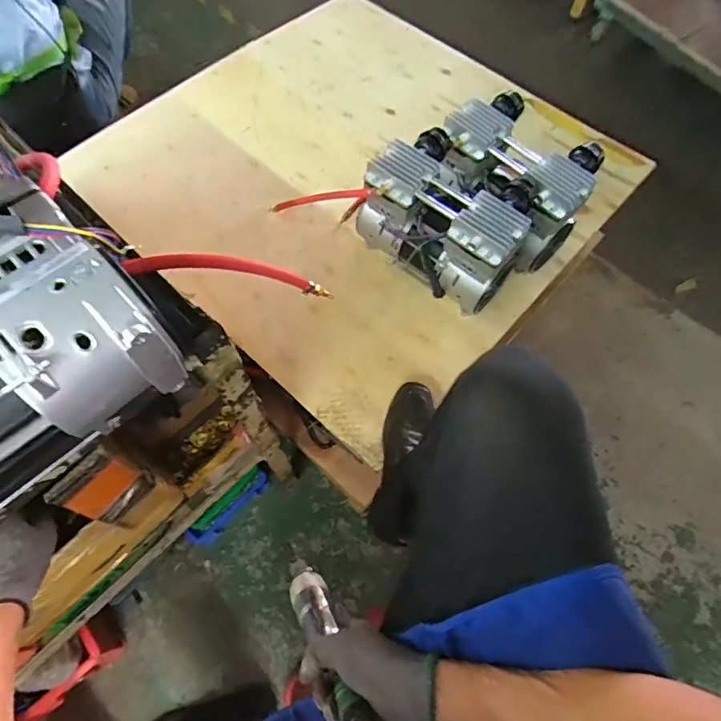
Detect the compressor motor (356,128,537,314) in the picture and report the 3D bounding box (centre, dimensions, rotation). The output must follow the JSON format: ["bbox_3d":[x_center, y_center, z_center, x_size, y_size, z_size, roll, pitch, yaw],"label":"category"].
[{"bbox_3d":[0.163,-0.254,0.880,0.185,0.189,0.292,-41,68,-16],"label":"compressor motor"}]

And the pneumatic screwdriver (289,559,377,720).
[{"bbox_3d":[-0.037,0.281,0.492,0.041,0.037,0.261,-31,25,-11],"label":"pneumatic screwdriver"}]

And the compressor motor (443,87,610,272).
[{"bbox_3d":[0.301,-0.351,0.927,0.161,0.191,0.279,-42,68,-16],"label":"compressor motor"}]

